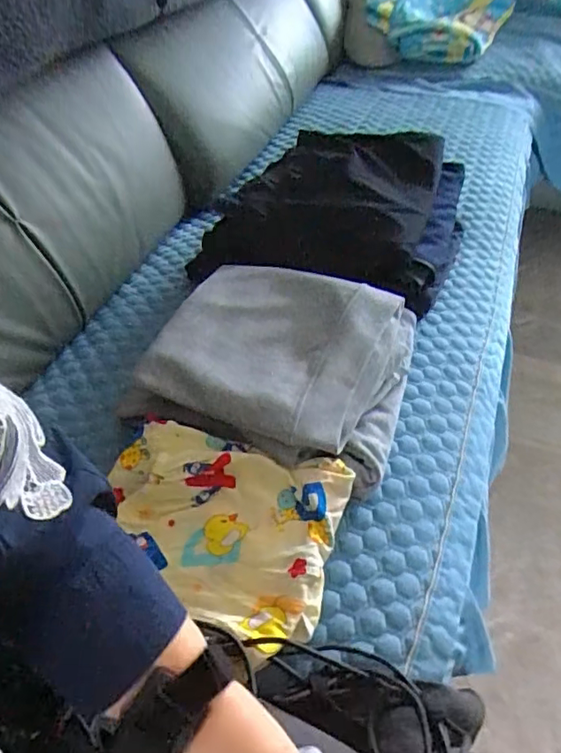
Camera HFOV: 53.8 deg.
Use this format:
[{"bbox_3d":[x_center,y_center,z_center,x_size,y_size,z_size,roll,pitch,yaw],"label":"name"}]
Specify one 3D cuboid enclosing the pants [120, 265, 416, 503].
[{"bbox_3d":[-0.001,-0.024,0.632,0.285,0.073,0.253,14,50,15],"label":"pants"}]

